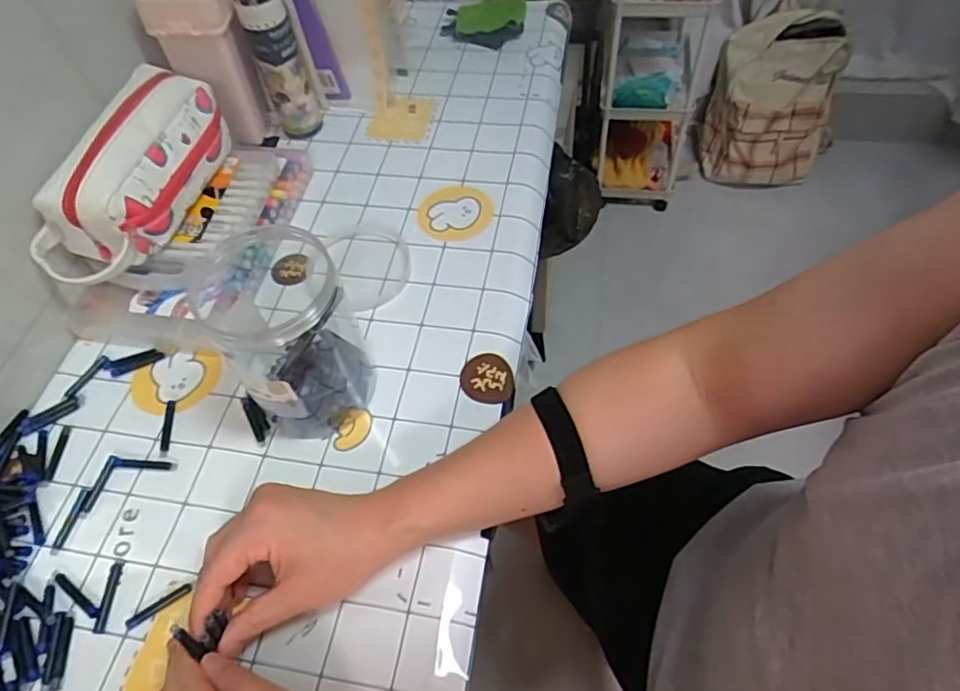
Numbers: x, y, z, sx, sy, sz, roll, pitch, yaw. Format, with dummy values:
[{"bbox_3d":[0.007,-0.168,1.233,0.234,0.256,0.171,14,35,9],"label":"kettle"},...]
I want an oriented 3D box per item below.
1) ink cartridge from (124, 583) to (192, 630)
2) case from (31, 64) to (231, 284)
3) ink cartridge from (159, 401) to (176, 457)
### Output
[{"bbox_3d":[-0.231,0.186,0.441,0.046,0.004,0.009,-30,60,-16],"label":"ink cartridge"},{"bbox_3d":[-0.312,-0.155,0.551,0.093,0.091,0.206,11,58,12],"label":"case"},{"bbox_3d":[-0.266,0.070,0.521,0.007,0.004,0.052,-8,56,-2],"label":"ink cartridge"}]

